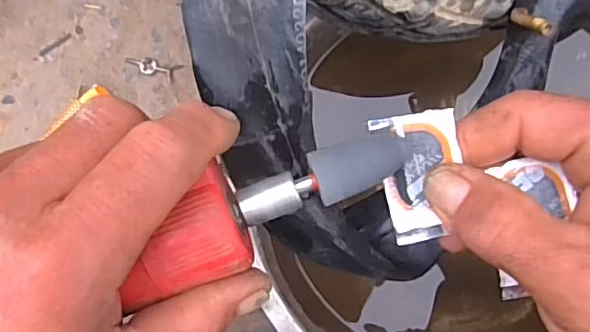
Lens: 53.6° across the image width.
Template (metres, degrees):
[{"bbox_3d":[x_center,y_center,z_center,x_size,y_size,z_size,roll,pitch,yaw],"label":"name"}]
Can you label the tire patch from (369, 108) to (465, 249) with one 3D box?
[{"bbox_3d":[0.045,0.004,0.209,0.029,0.007,0.045,-9,96,26],"label":"tire patch"}]

